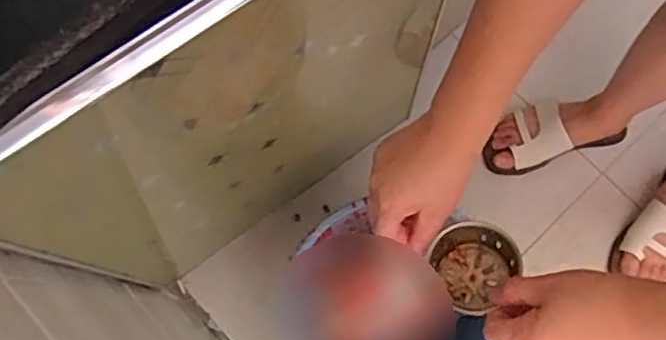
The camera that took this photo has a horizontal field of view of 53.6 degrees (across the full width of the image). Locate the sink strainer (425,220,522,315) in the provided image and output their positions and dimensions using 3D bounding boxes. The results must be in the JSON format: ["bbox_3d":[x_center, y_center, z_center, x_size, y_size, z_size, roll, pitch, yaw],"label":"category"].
[{"bbox_3d":[0.119,0.077,0.552,0.064,0.031,0.067,-30,77,-7],"label":"sink strainer"}]

